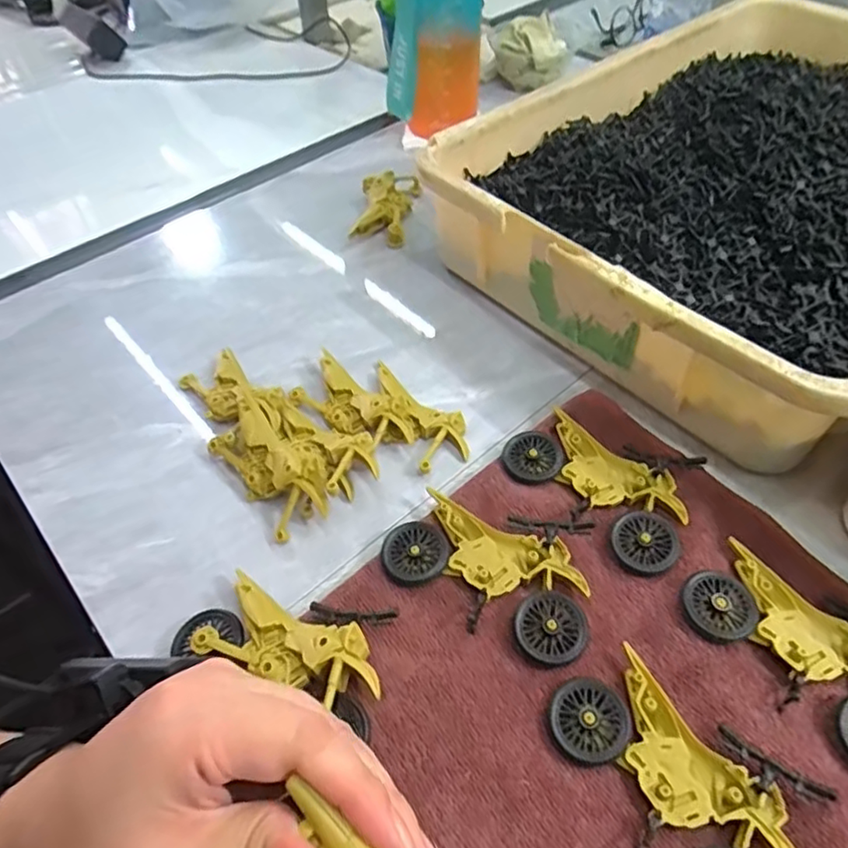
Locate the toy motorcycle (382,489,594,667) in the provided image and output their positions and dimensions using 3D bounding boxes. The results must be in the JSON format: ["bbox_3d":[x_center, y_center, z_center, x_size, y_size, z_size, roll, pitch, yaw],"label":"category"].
[{"bbox_3d":[0.035,0.081,0.346,0.113,0.015,0.077,13,53,13],"label":"toy motorcycle"}]

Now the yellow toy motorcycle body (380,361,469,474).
[{"bbox_3d":[-0.003,-0.013,0.430,0.042,0.021,0.099,-21,53,-14],"label":"yellow toy motorcycle body"}]

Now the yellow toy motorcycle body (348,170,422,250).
[{"bbox_3d":[-0.036,-0.206,0.580,0.050,0.026,0.093,7,52,8],"label":"yellow toy motorcycle body"}]

